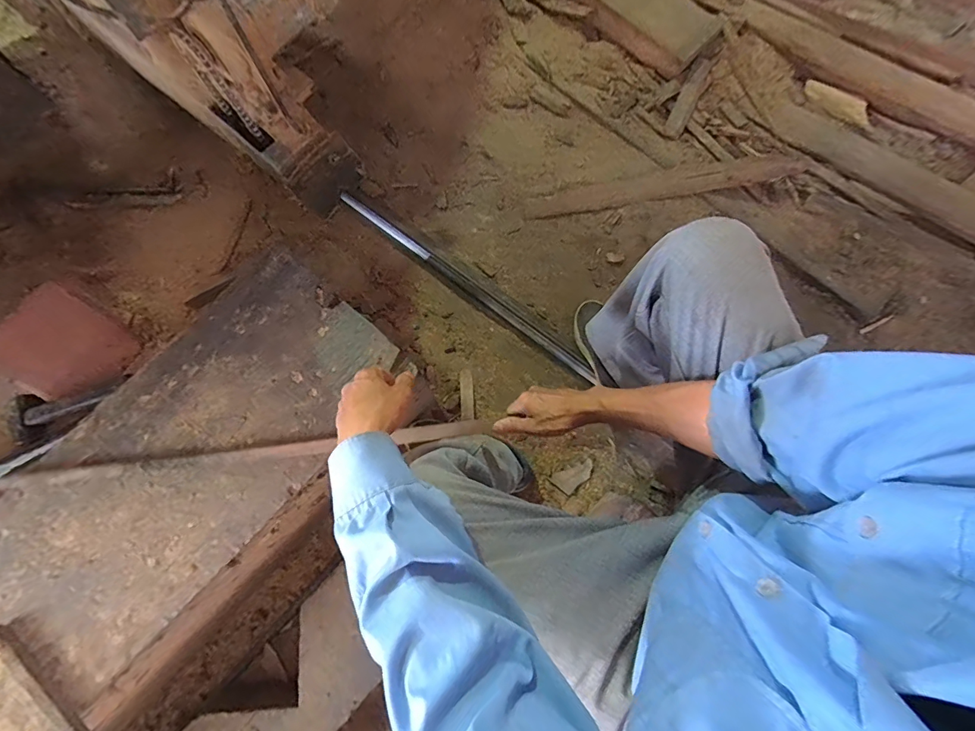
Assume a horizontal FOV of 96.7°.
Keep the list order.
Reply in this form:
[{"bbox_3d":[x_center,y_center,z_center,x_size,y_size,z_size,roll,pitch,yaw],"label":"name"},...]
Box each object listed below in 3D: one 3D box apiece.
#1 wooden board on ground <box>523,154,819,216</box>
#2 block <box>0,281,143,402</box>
[{"bbox_3d":[0.376,-0.399,0.971,0.584,0.028,0.072,-4,76,16],"label":"wooden board on ground"},{"bbox_3d":[-0.896,-0.035,0.917,0.206,0.031,0.209,41,79,-20],"label":"block"}]

